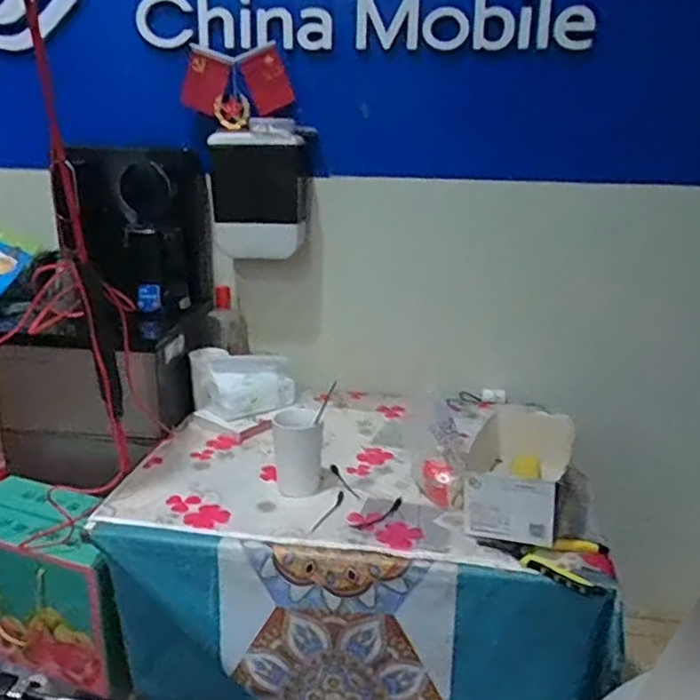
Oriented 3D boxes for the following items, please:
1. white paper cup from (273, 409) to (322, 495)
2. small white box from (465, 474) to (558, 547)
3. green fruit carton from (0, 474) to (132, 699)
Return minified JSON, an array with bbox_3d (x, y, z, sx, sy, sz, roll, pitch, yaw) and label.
[{"bbox_3d":[-0.082,0.157,1.027,0.075,0.124,0.063,-1,18,-7],"label":"white paper cup"},{"bbox_3d":[0.216,0.219,0.880,0.120,0.106,0.025,7,19,17],"label":"small white box"},{"bbox_3d":[-0.496,0.387,1.104,0.351,0.247,0.158,8,19,18],"label":"green fruit carton"}]

